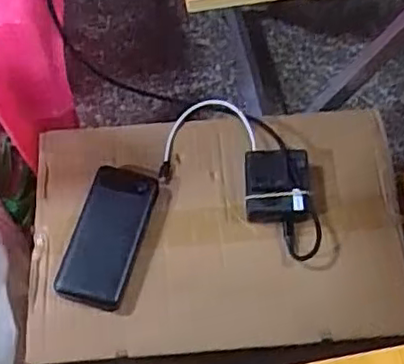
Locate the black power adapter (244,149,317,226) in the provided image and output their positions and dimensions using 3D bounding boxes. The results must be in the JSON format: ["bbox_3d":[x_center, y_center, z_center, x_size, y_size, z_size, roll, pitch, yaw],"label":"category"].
[{"bbox_3d":[0.086,0.006,0.737,0.073,0.027,0.082,0,64,1],"label":"black power adapter"}]

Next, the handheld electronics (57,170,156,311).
[{"bbox_3d":[-0.104,0.056,0.719,0.071,0.016,0.161,14,63,4],"label":"handheld electronics"}]

